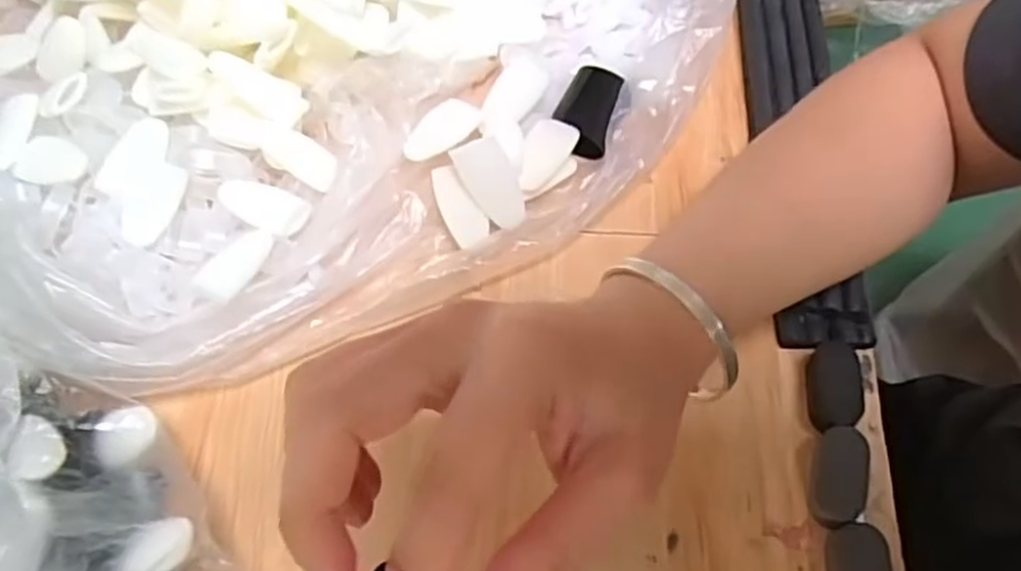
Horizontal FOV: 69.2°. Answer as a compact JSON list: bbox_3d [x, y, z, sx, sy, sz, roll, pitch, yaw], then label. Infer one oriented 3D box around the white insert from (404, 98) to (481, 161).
[{"bbox_3d":[-0.036,-0.081,0.383,0.042,0.015,0.019,-29,64,-12],"label":"white insert"}]

